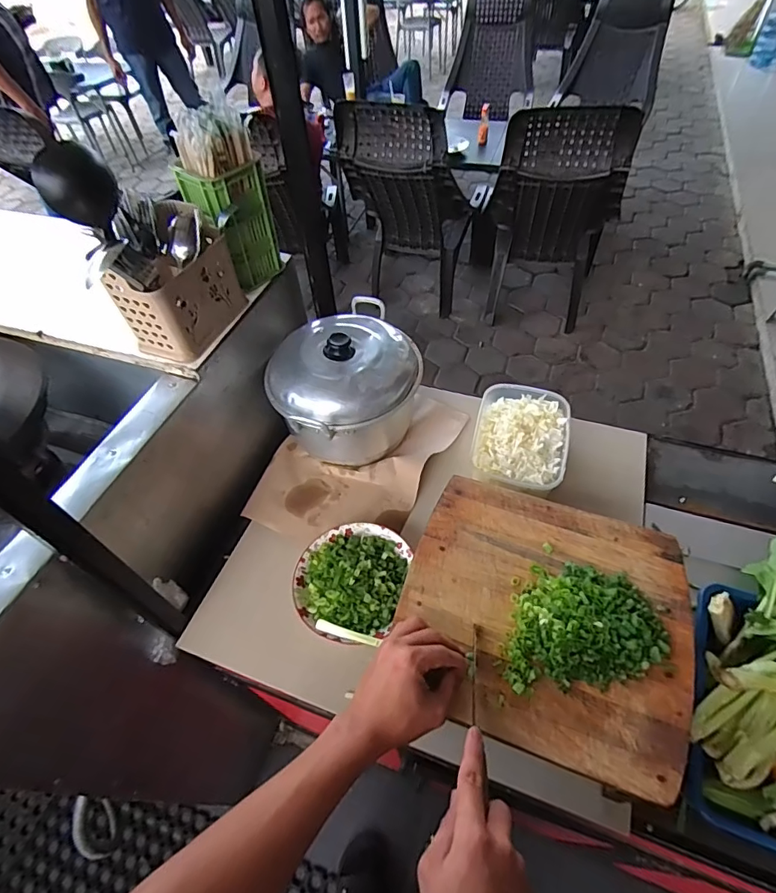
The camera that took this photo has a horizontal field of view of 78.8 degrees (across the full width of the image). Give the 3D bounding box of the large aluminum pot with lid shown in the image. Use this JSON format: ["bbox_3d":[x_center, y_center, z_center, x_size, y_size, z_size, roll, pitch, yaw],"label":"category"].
[{"bbox_3d":[-0.074,-0.107,0.812,0.242,0.179,0.235,-2,52,3],"label":"large aluminum pot with lid"}]

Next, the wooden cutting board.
[{"bbox_3d":[0.171,0.173,0.522,0.296,0.028,0.280,14,54,15],"label":"wooden cutting board"}]

